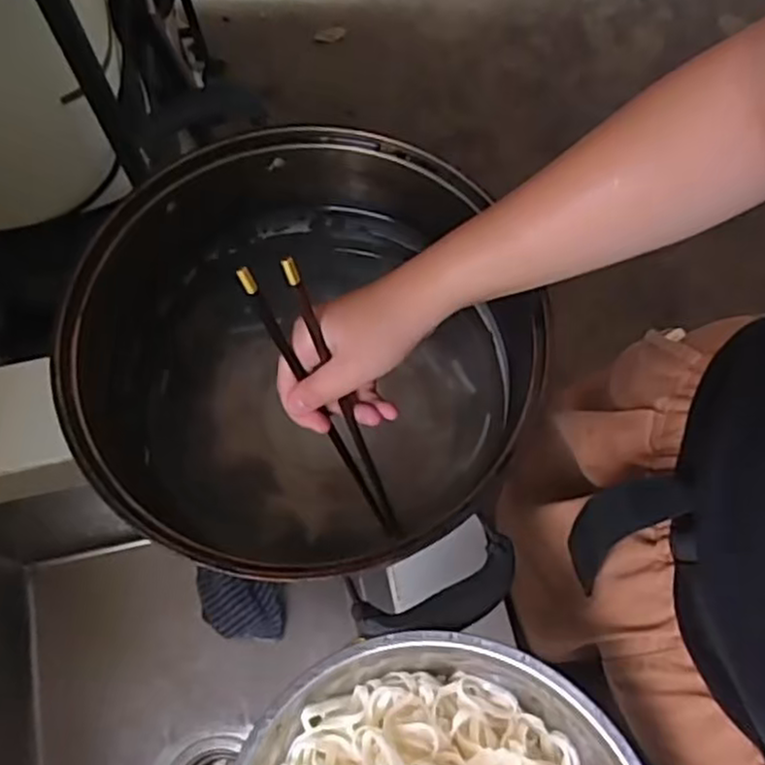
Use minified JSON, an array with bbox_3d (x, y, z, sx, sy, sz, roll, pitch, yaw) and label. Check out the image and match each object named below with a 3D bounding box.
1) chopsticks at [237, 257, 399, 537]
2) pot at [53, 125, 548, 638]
[{"bbox_3d":[-0.030,0.022,0.476,0.029,0.231,0.023,-29,33,-9],"label":"chopsticks"},{"bbox_3d":[-0.052,-0.009,0.540,0.330,0.176,0.304,-1,69,2],"label":"pot"}]

